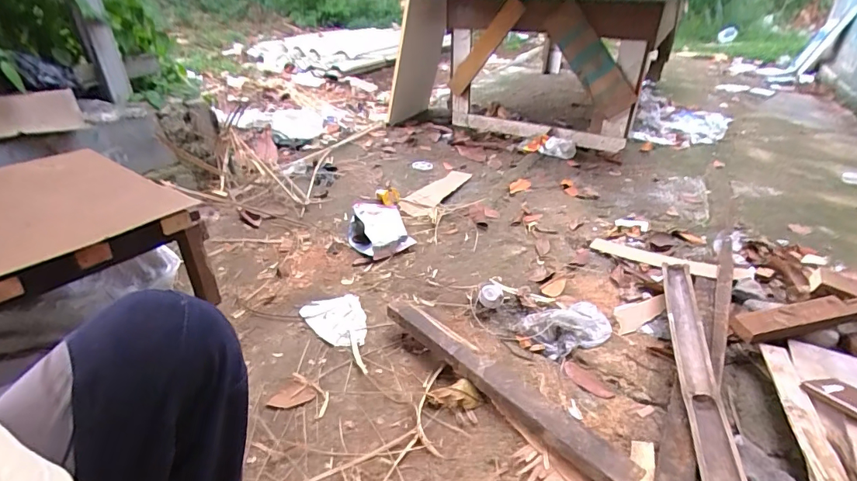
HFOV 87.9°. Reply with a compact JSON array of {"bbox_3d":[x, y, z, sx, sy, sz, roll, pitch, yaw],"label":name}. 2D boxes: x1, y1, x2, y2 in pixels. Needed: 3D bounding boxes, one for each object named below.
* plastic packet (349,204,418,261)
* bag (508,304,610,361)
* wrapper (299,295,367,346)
[{"bbox_3d":[-0.164,-0.035,1.509,0.204,0.102,0.229,-16,35,-26],"label":"plastic packet"},{"bbox_3d":[0.370,0.214,1.169,0.264,0.048,0.155,-9,33,-17],"label":"bag"},{"bbox_3d":[-0.244,0.214,1.173,0.154,0.028,0.184,-11,34,-20],"label":"wrapper"}]

